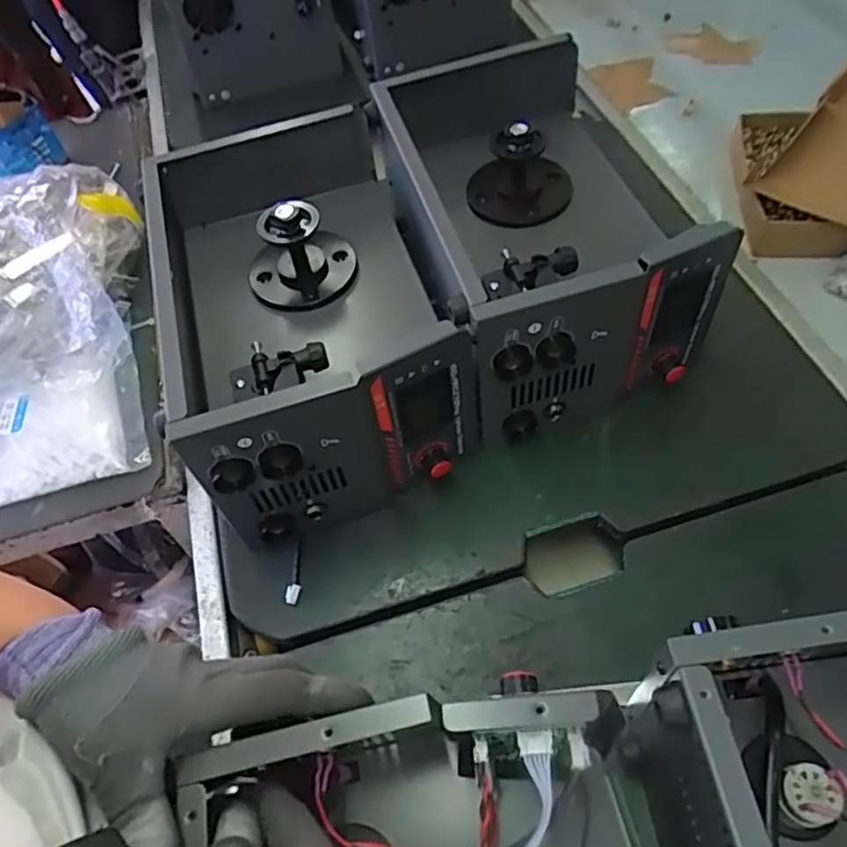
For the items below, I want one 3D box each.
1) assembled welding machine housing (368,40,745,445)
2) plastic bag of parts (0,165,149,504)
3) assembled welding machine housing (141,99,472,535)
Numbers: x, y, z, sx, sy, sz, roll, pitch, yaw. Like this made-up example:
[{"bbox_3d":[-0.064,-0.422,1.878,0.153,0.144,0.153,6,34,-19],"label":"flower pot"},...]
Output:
[{"bbox_3d":[0.106,-0.213,0.693,0.244,0.167,0.408,-17,54,-3],"label":"assembled welding machine housing"},{"bbox_3d":[-0.495,-0.117,0.733,0.349,0.116,0.414,-15,54,-1],"label":"plastic bag of parts"},{"bbox_3d":[-0.116,-0.125,0.652,0.231,0.165,0.413,-17,54,-2],"label":"assembled welding machine housing"}]

